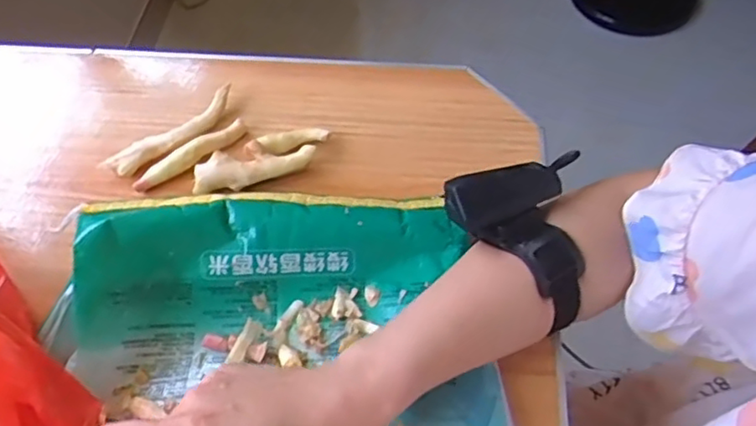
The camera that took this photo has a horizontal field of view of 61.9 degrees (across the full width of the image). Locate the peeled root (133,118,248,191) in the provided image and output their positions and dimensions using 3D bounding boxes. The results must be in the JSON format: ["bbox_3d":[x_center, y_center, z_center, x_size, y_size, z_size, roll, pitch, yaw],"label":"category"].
[{"bbox_3d":[-0.150,-0.048,0.509,0.100,0.014,0.013,-35,63,-19],"label":"peeled root"}]

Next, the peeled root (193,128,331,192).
[{"bbox_3d":[-0.092,-0.042,0.504,0.109,0.020,0.038,-22,60,-12],"label":"peeled root"}]

